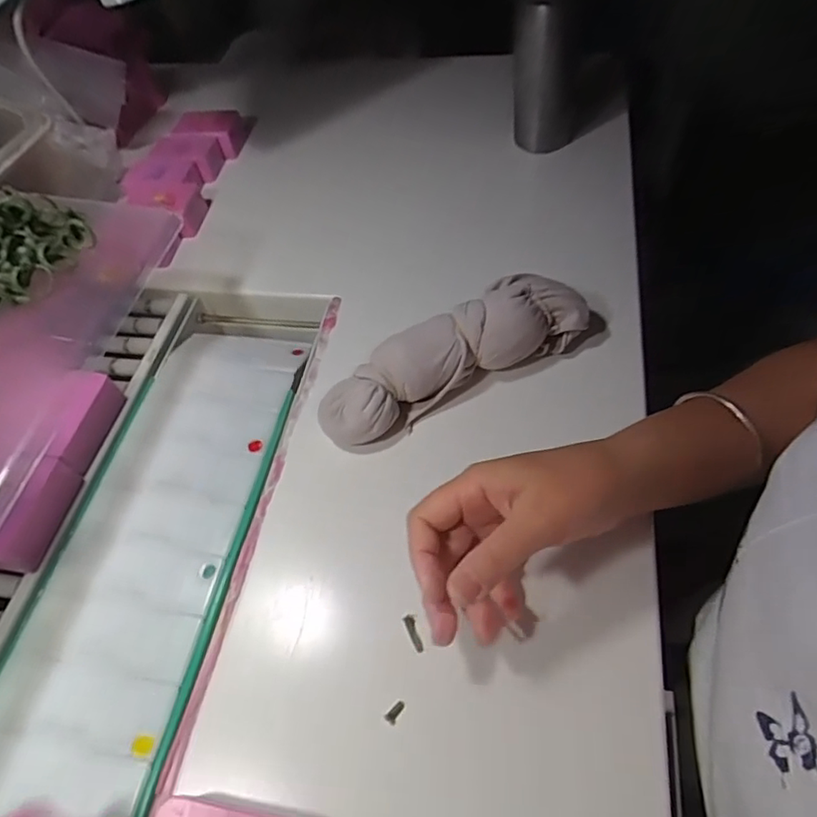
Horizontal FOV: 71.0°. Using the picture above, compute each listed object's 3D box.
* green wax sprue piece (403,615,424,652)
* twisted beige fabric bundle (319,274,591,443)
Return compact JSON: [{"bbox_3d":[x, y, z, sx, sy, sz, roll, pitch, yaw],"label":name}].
[{"bbox_3d":[0.003,0.133,0.338,0.007,0.004,0.021,-18,58,-9],"label":"green wax sprue piece"},{"bbox_3d":[0.033,-0.041,0.427,0.214,0.055,0.062,-25,57,-12],"label":"twisted beige fabric bundle"}]

